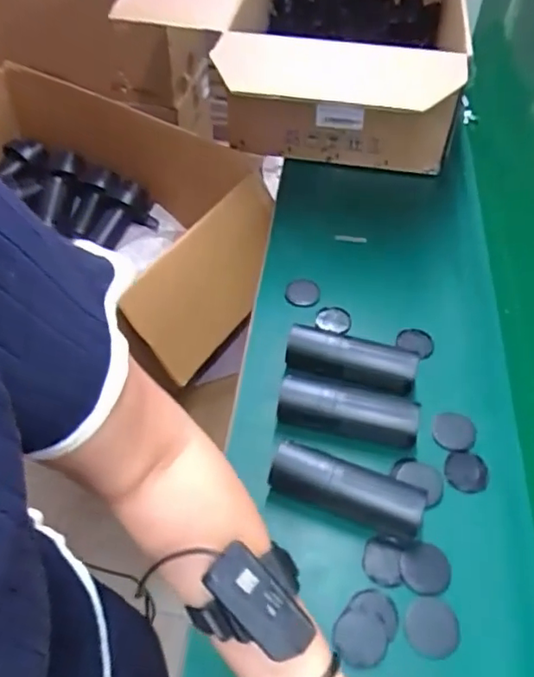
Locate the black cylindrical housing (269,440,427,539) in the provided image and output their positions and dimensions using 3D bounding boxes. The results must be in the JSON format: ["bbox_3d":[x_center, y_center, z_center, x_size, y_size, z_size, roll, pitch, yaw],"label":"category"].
[{"bbox_3d":[0.084,0.160,0.616,0.162,0.044,0.052,20,51,14],"label":"black cylindrical housing"}]

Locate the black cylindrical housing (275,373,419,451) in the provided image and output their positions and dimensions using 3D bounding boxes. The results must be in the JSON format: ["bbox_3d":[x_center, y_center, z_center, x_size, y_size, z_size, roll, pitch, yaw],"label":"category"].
[{"bbox_3d":[0.094,0.085,0.680,0.163,0.047,0.054,10,50,6],"label":"black cylindrical housing"}]

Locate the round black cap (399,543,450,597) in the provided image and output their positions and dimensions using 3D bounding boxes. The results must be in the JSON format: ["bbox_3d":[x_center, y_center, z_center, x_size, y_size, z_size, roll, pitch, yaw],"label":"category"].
[{"bbox_3d":[0.161,0.234,0.584,0.048,0.005,0.052,1,49,-2],"label":"round black cap"}]

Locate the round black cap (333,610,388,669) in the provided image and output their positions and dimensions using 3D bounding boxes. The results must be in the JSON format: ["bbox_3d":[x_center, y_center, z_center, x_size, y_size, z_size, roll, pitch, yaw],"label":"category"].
[{"bbox_3d":[0.089,0.285,0.546,0.048,0.006,0.048,1,49,-2],"label":"round black cap"}]

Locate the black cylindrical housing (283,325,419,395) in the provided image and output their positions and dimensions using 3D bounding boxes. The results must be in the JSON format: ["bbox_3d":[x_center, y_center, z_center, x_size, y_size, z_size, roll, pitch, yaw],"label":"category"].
[{"bbox_3d":[0.106,0.027,0.731,0.163,0.046,0.048,14,50,9],"label":"black cylindrical housing"}]

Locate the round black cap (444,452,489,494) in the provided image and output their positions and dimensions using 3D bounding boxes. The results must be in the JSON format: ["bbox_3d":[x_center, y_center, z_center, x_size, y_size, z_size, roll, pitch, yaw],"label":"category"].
[{"bbox_3d":[0.228,0.152,0.655,0.047,0.014,0.047,1,49,-2],"label":"round black cap"}]

